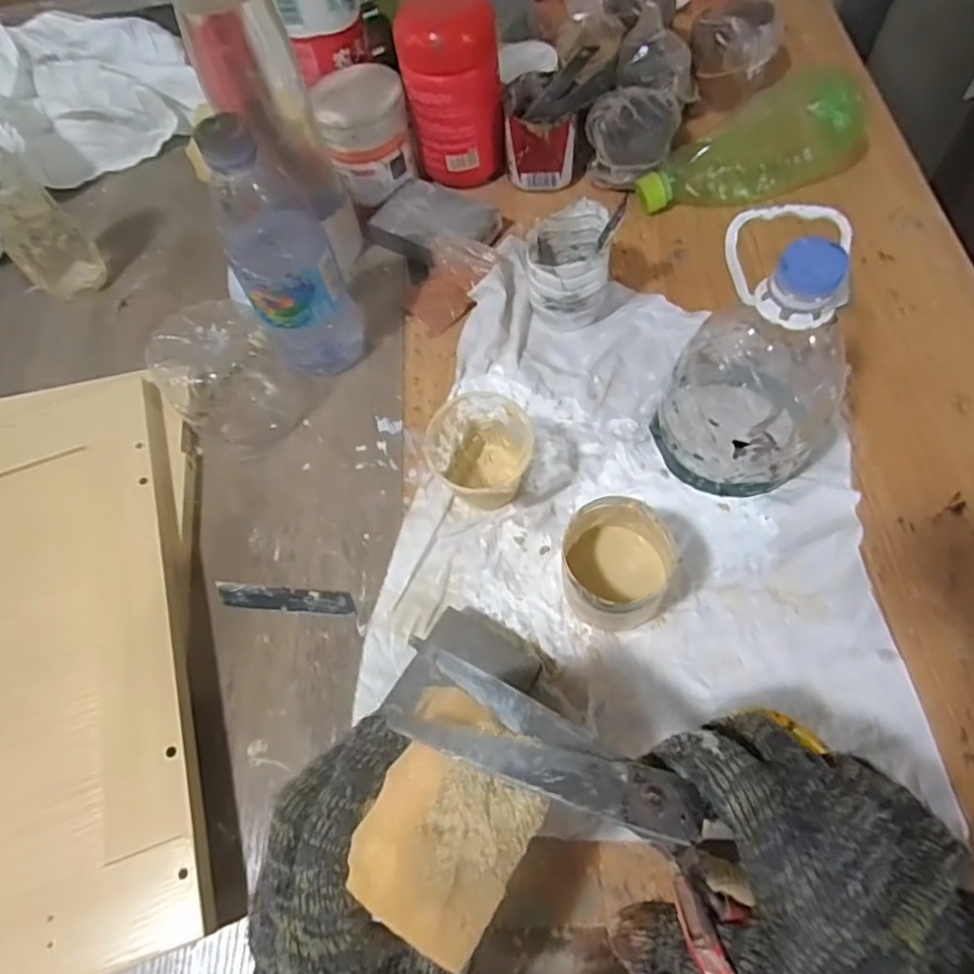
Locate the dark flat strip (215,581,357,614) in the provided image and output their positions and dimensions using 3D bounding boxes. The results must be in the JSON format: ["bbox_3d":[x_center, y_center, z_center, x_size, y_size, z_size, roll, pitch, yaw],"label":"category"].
[{"bbox_3d":[-0.138,0.076,0.426,0.097,0.004,0.017,4,65,6],"label":"dark flat strip"}]

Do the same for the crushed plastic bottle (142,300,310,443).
[{"bbox_3d":[-0.193,-0.081,0.467,0.087,0.082,0.077,-30,66,-10],"label":"crushed plastic bottle"}]

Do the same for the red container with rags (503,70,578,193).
[{"bbox_3d":[0.047,-0.327,0.581,0.062,0.067,0.087,-6,64,1],"label":"red container with rags"}]

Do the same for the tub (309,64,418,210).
[{"bbox_3d":[-0.107,-0.314,0.556,0.075,0.071,0.075,-17,64,-4],"label":"tub"}]

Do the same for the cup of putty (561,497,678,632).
[{"bbox_3d":[0.080,0.049,0.382,0.072,0.068,0.066,15,66,11],"label":"cup of putty"}]

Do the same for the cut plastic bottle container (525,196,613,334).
[{"bbox_3d":[0.064,-0.170,0.485,0.069,0.065,0.069,0,64,4],"label":"cut plastic bottle container"}]

